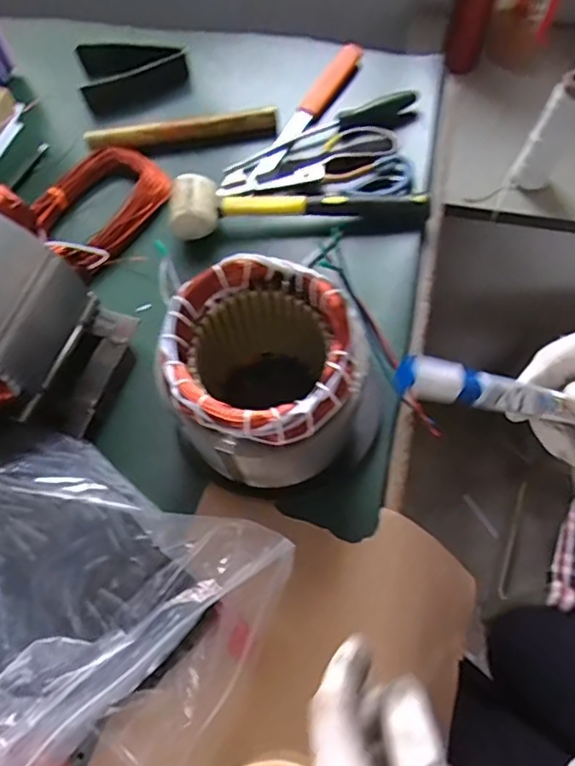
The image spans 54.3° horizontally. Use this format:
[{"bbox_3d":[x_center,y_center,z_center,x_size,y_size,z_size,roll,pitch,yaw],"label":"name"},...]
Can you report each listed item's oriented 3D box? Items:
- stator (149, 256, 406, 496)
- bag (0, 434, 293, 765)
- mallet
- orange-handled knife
[{"bbox_3d":[-0.016,-0.006,0.470,0.140,0.176,0.153,-18,68,-5],"label":"stator"},{"bbox_3d":[-0.185,0.173,0.425,0.301,0.103,0.251,25,71,12],"label":"bag"},{"bbox_3d":[0.016,-0.189,0.611,0.279,0.042,0.070,4,68,4],"label":"mallet"},{"bbox_3d":[0.025,-0.335,0.695,0.028,0.030,0.240,29,72,13],"label":"orange-handled knife"}]

